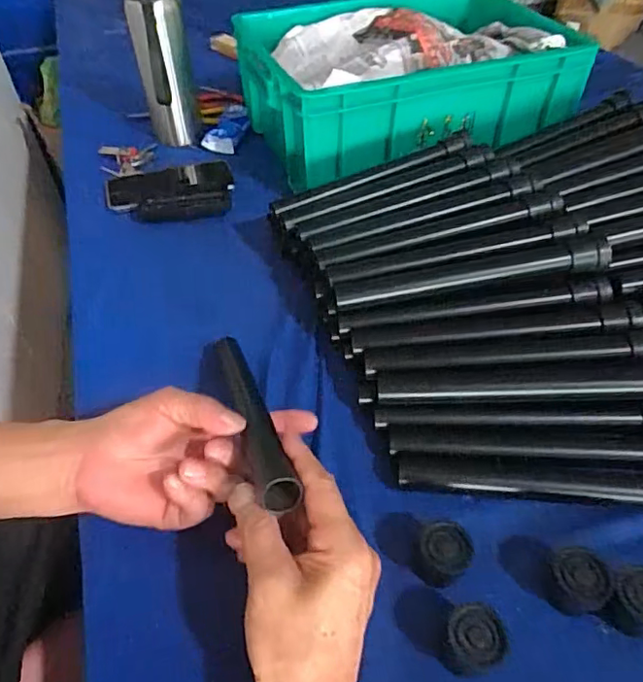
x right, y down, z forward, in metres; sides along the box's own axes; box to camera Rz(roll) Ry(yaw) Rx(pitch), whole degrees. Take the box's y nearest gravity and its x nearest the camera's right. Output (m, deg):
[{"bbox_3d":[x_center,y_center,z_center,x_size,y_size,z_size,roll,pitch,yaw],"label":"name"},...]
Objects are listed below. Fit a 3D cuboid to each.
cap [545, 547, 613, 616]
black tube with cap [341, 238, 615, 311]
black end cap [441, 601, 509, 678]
[{"bbox_3d":[0.162,0.154,0.344,0.034,0.028,0.036,-1,46,1],"label":"cap"},{"bbox_3d":[0.134,-0.059,0.481,0.242,0.023,0.022,-6,46,-3],"label":"black tube with cap"},{"bbox_3d":[0.090,0.180,0.323,0.034,0.032,0.035,-1,46,1],"label":"black end cap"}]

